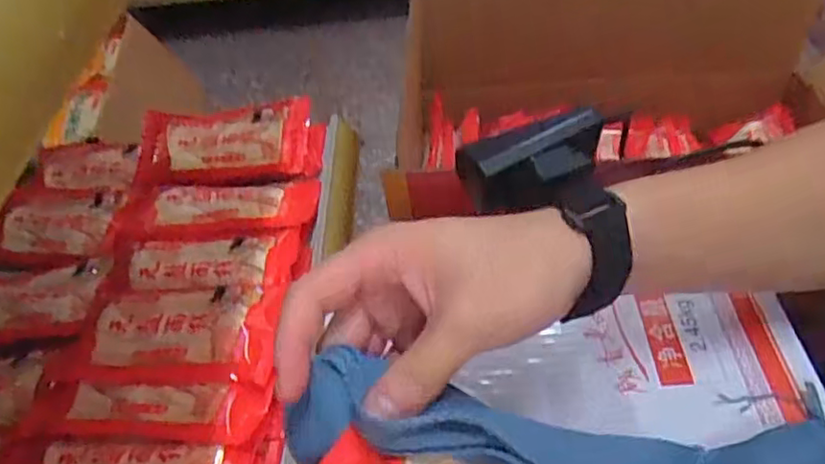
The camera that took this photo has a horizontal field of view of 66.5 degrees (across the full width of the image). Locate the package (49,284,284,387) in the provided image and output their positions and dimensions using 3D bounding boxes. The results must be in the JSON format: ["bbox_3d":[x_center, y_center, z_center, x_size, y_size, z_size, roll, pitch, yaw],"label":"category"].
[{"bbox_3d":[-0.168,0.067,0.431,0.155,0.018,0.082,-4,47,5],"label":"package"}]

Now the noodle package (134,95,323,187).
[{"bbox_3d":[-0.171,-0.085,0.591,0.165,0.033,0.087,-8,47,1],"label":"noodle package"}]

